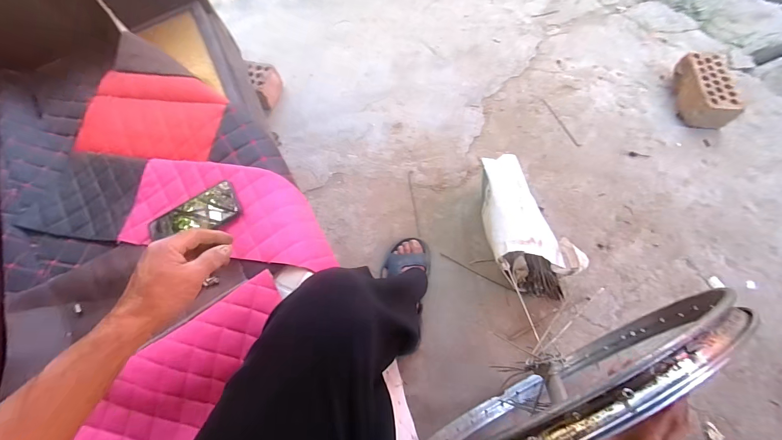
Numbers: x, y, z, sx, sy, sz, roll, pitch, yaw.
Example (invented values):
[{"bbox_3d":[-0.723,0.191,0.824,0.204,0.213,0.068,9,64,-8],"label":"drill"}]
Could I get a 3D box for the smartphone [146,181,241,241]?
[{"bbox_3d":[-0.336,-0.002,0.580,0.158,0.006,0.080,-31,67,-3],"label":"smartphone"}]

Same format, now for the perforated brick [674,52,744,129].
[{"bbox_3d":[0.950,-0.392,1.019,0.122,0.090,0.229,7,68,4],"label":"perforated brick"}]

